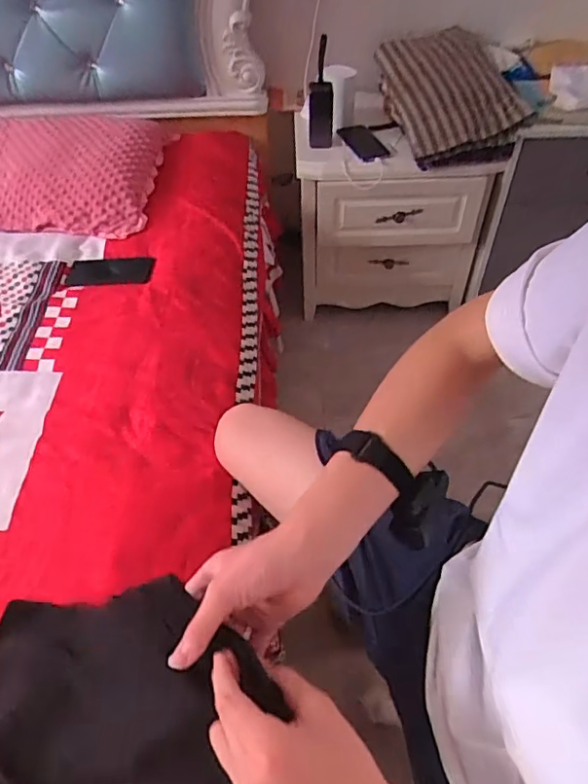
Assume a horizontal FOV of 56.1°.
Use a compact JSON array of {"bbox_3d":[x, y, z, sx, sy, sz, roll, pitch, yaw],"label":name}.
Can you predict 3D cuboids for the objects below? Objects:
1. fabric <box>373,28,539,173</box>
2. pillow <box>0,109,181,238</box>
[{"bbox_3d":[0.351,-0.664,1.251,0.280,0.193,0.302,-4,50,-2],"label":"fabric"},{"bbox_3d":[-0.656,-0.500,1.260,0.703,0.115,0.365,3,50,4],"label":"pillow"}]

